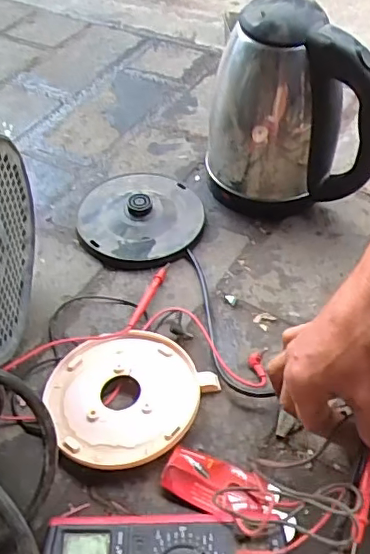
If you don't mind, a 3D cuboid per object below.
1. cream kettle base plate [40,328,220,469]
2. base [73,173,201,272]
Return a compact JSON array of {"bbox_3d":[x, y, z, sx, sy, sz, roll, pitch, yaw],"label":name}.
[{"bbox_3d":[-0.052,0.105,0.521,0.140,0.025,0.135,0,49,0],"label":"cream kettle base plate"},{"bbox_3d":[-0.053,-0.077,0.677,0.142,0.029,0.153,0,49,0],"label":"base"}]

